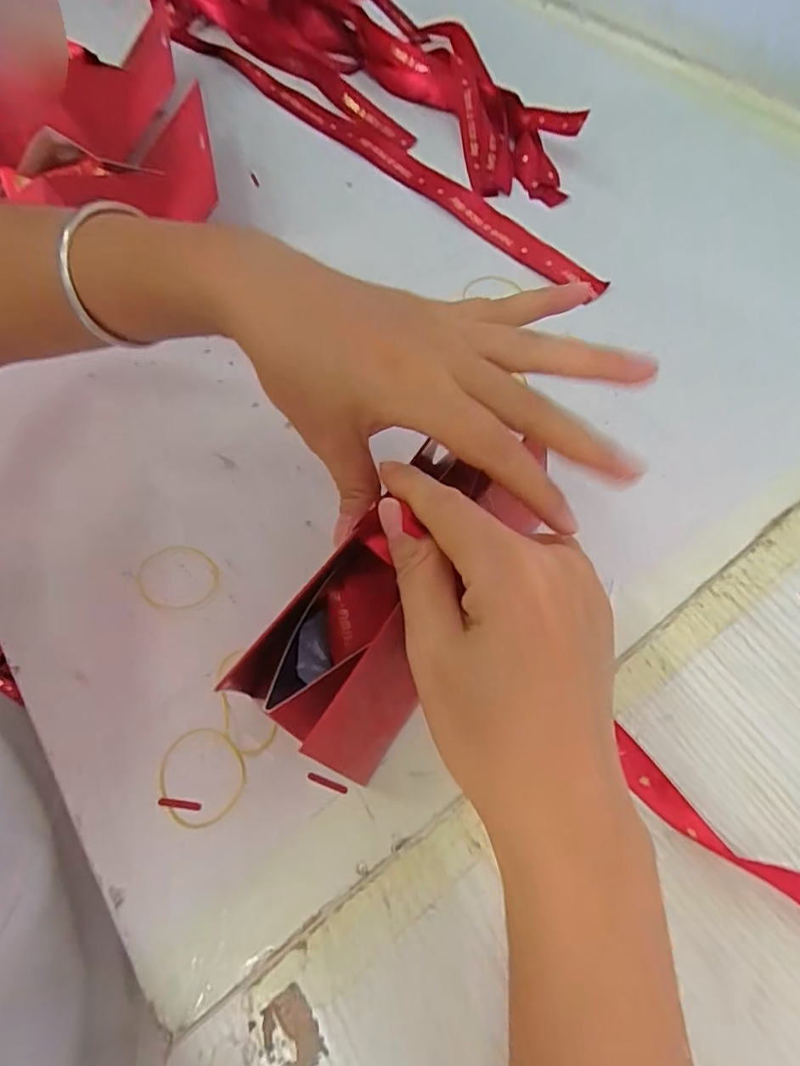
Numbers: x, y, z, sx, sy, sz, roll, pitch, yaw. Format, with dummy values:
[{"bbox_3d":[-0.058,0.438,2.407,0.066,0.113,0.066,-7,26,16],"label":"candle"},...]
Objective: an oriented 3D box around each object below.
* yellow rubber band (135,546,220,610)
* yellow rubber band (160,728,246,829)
[{"bbox_3d":[-0.118,0.024,0.285,0.040,0.004,0.040,-1,64,2],"label":"yellow rubber band"},{"bbox_3d":[-0.090,0.110,0.240,0.039,0.004,0.041,-1,64,2],"label":"yellow rubber band"}]

